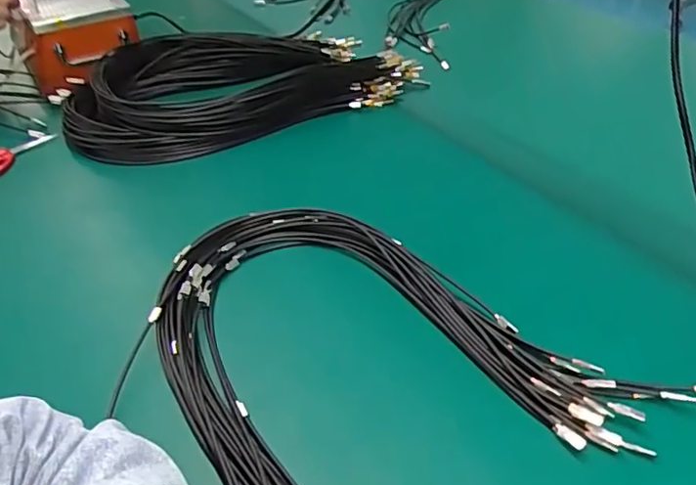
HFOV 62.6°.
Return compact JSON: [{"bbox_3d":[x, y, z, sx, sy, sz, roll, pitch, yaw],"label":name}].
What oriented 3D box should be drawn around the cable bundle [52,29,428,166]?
[{"bbox_3d":[-0.171,-0.253,0.888,0.513,0.067,0.298,-24,44,-23],"label":"cable bundle"}]

